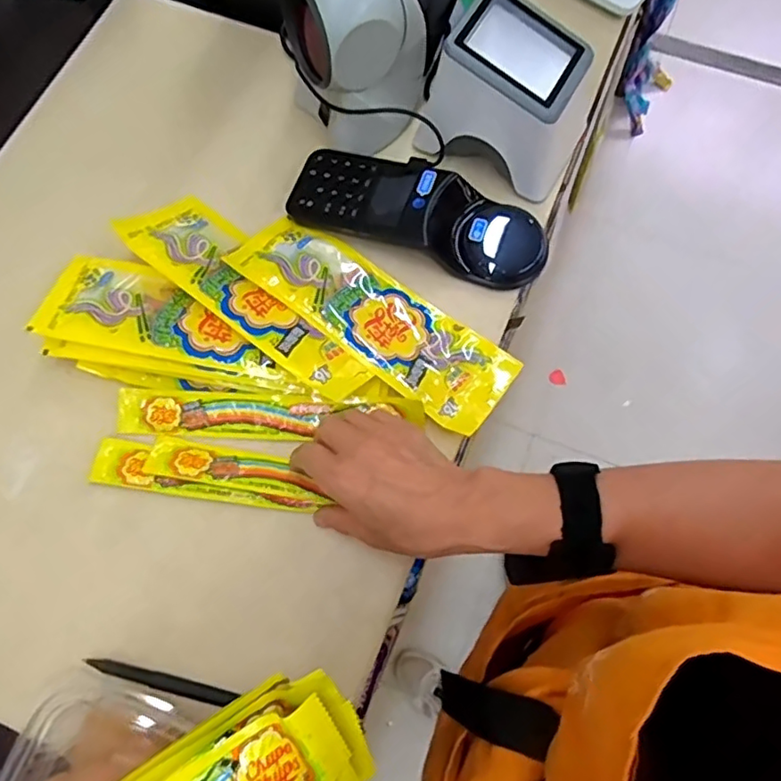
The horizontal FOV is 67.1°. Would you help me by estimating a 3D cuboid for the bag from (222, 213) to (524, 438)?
[{"bbox_3d":[-0.016,-0.061,0.477,0.241,0.015,0.084,36,59,6],"label":"bag"}]

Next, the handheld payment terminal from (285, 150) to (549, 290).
[{"bbox_3d":[0.025,-0.150,0.505,0.217,0.045,0.087,15,73,5],"label":"handheld payment terminal"}]

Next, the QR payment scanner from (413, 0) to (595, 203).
[{"bbox_3d":[0.101,-0.245,0.490,0.127,0.099,0.100,29,74,9],"label":"QR payment scanner"}]

